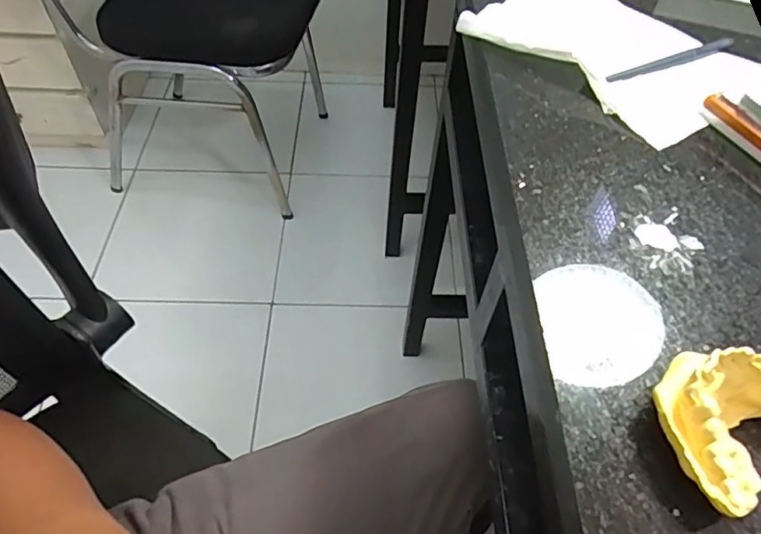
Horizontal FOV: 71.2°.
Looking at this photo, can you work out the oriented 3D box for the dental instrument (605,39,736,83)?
[{"bbox_3d":[0.209,-0.149,0.384,0.116,0.008,0.009,-18,56,-16],"label":"dental instrument"}]

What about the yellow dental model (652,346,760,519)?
[{"bbox_3d":[0.142,0.059,0.215,0.067,0.032,0.052,-26,59,-21],"label":"yellow dental model"}]

